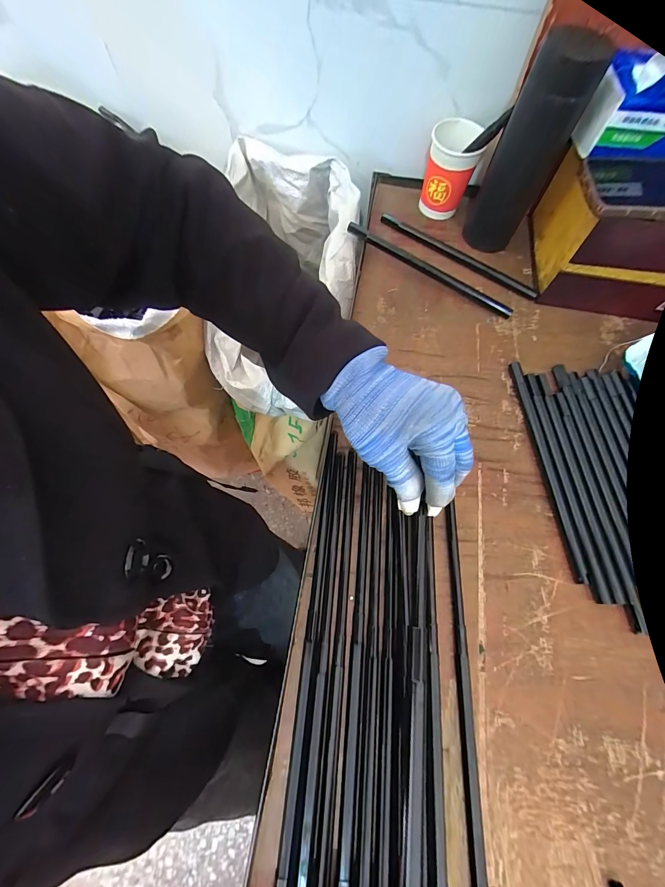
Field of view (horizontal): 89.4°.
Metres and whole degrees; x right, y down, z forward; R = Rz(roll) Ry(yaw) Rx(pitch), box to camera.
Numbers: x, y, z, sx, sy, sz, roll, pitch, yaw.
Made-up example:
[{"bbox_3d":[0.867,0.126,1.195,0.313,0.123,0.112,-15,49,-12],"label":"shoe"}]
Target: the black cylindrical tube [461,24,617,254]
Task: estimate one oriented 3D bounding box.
[{"bbox_3d":[0.222,-0.334,0.387,0.071,0.187,0.060,27,69,9],"label":"black cylindrical tube"}]

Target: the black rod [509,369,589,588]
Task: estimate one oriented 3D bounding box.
[{"bbox_3d":[0.216,0.017,0.340,0.013,0.007,0.227,-3,67,-3],"label":"black rod"}]

